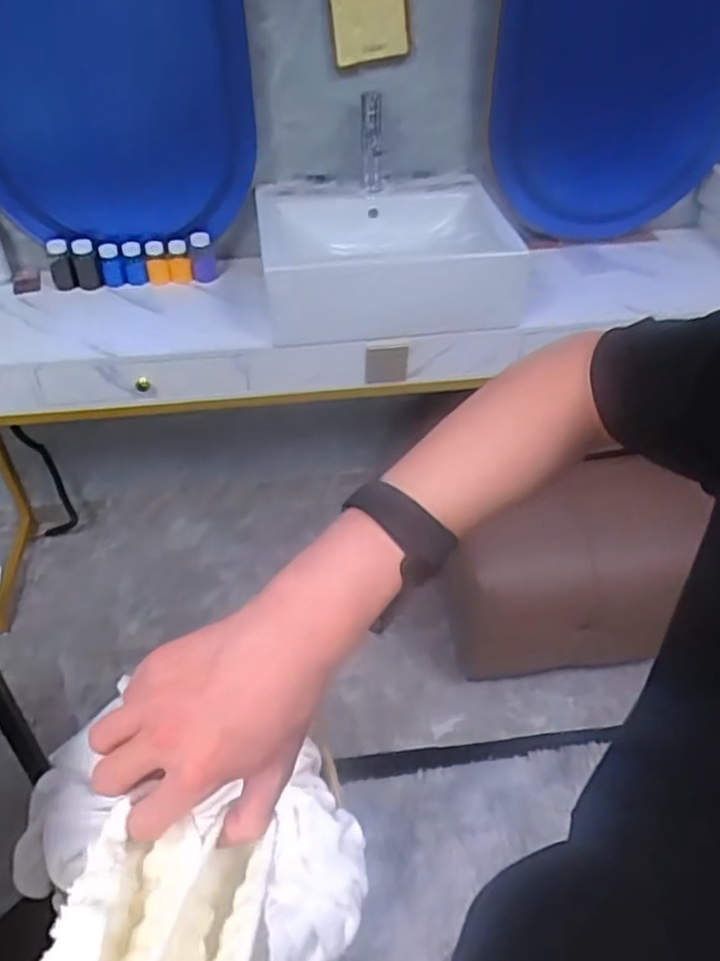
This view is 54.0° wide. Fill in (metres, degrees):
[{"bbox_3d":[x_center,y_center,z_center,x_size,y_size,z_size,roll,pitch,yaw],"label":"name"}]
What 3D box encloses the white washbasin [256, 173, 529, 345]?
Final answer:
[{"bbox_3d":[0.094,-0.492,1.524,0.604,0.190,0.383,-4,42,-4],"label":"white washbasin"}]

